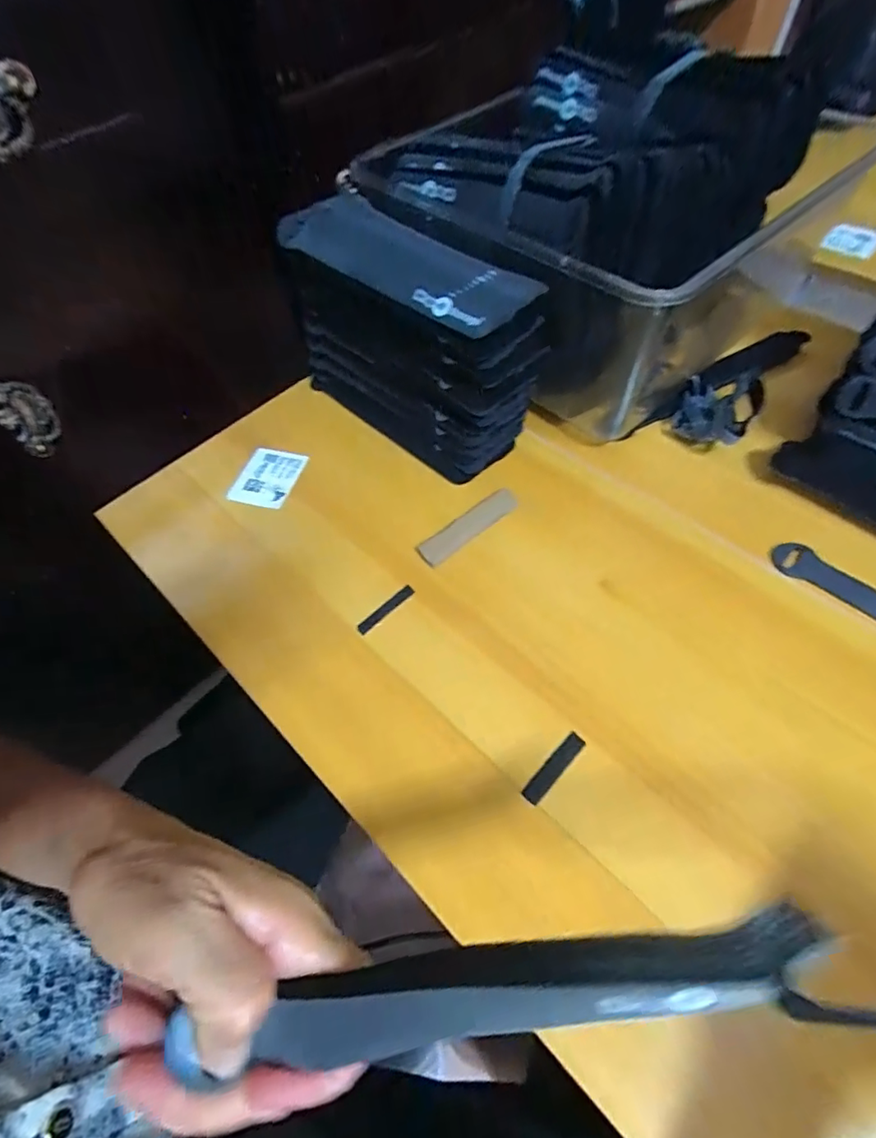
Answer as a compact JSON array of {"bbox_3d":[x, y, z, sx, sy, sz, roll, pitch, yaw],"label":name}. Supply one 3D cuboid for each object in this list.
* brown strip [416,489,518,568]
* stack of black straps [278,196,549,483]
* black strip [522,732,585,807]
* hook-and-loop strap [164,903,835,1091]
[{"bbox_3d":[0.023,-0.033,0.391,0.086,0.005,0.021,-35,60,-17],"label":"brown strip"},{"bbox_3d":[-0.021,-0.181,0.412,0.097,0.136,0.206,-36,61,-17],"label":"stack of black straps"},{"bbox_3d":[0.066,0.112,0.294,0.046,0.004,0.010,-41,62,-20],"label":"black strip"},{"bbox_3d":[0.011,0.125,0.152,0.187,0.012,0.021,-15,56,7],"label":"hook-and-loop strap"}]

